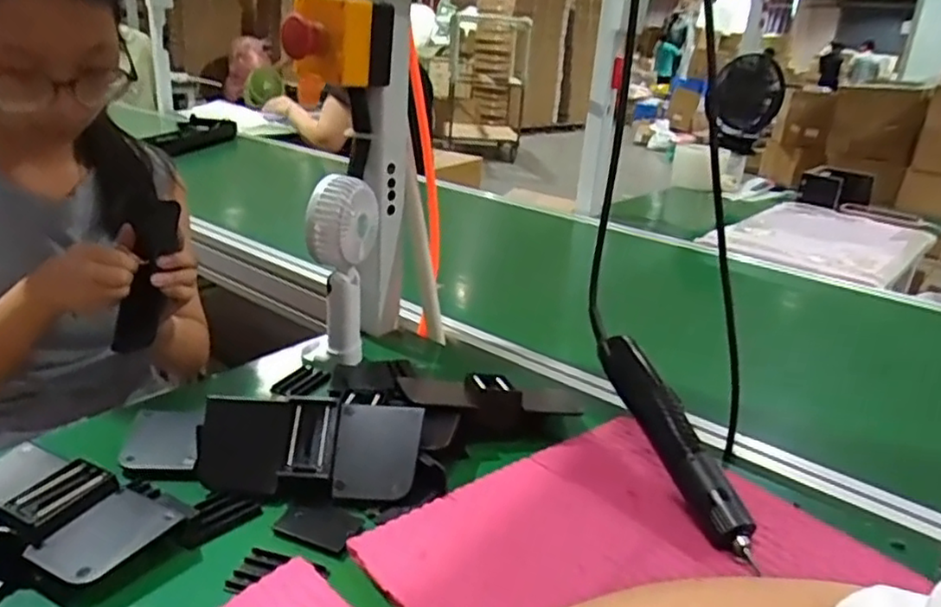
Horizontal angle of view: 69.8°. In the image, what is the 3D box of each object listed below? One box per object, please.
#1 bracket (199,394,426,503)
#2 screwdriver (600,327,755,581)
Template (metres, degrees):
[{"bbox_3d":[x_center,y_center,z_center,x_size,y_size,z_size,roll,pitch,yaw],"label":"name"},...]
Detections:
[{"bbox_3d":[-0.122,0.105,0.507,0.165,0.024,0.080,-2,61,-1],"label":"bracket"},{"bbox_3d":[0.159,0.104,0.537,0.030,0.035,0.210,-7,43,-17],"label":"screwdriver"}]

